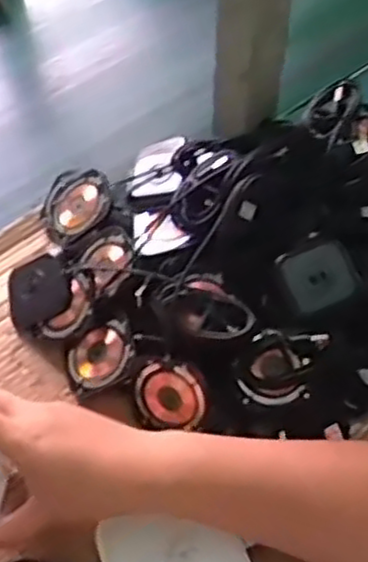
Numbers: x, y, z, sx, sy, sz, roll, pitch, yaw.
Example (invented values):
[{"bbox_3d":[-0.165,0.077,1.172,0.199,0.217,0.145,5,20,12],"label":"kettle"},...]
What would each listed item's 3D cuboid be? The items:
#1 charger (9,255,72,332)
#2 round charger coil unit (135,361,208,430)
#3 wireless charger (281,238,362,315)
[{"bbox_3d":[-0.118,0.007,0.598,0.055,0.010,0.058,-30,61,12],"label":"charger"},{"bbox_3d":[-0.010,0.082,0.538,0.053,0.052,0.006,9,22,19],"label":"round charger coil unit"},{"bbox_3d":[0.102,-0.004,0.554,0.052,0.011,0.046,-25,73,-6],"label":"wireless charger"}]

